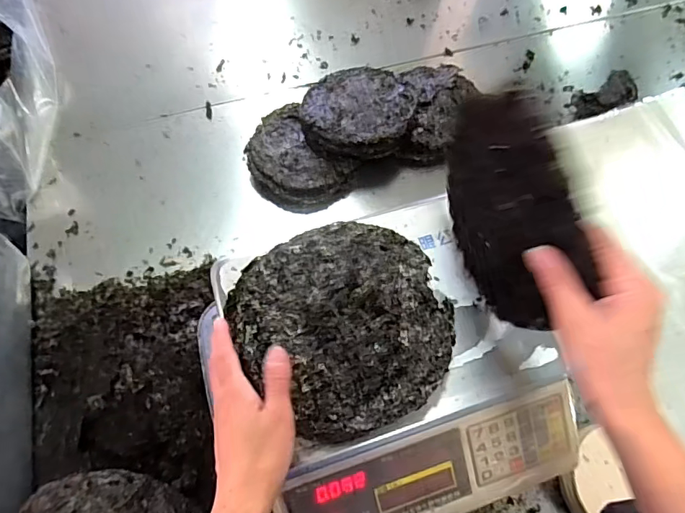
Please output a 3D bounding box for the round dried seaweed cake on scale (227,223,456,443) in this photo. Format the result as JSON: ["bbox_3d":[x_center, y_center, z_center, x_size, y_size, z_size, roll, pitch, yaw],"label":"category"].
[{"bbox_3d":[0.004,0.058,0.450,0.193,0.027,0.201,0,66,1],"label":"round dried seaweed cake on scale"}]

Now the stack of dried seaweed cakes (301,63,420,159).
[{"bbox_3d":[0.026,-0.275,0.868,0.202,0.043,0.209,18,65,6],"label":"stack of dried seaweed cakes"}]

